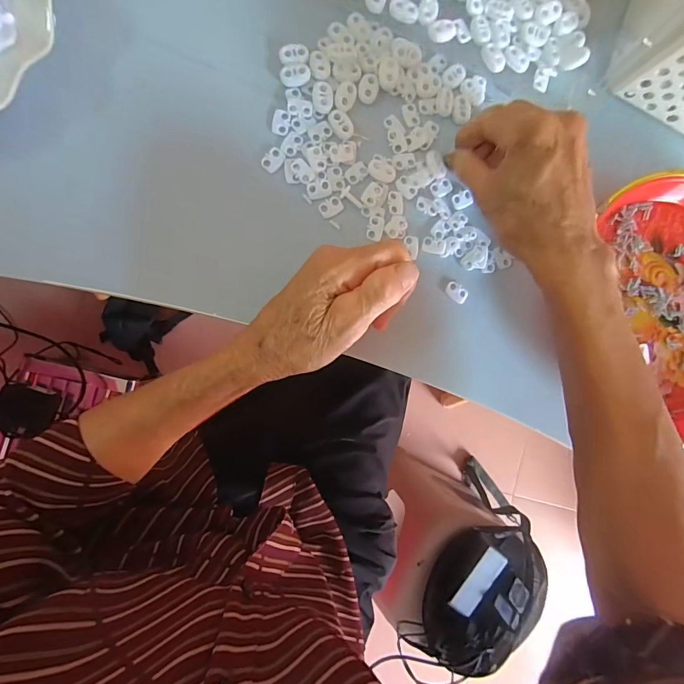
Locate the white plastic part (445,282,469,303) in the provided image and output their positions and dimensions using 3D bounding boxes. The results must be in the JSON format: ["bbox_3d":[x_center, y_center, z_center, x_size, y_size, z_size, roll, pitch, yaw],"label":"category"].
[{"bbox_3d":[0.092,-0.039,0.305,0.019,0.004,0.013,29,85,-9],"label":"white plastic part"}]

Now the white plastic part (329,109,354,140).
[{"bbox_3d":[0.000,-0.162,0.286,0.014,0.004,0.022,-32,95,-9],"label":"white plastic part"}]

